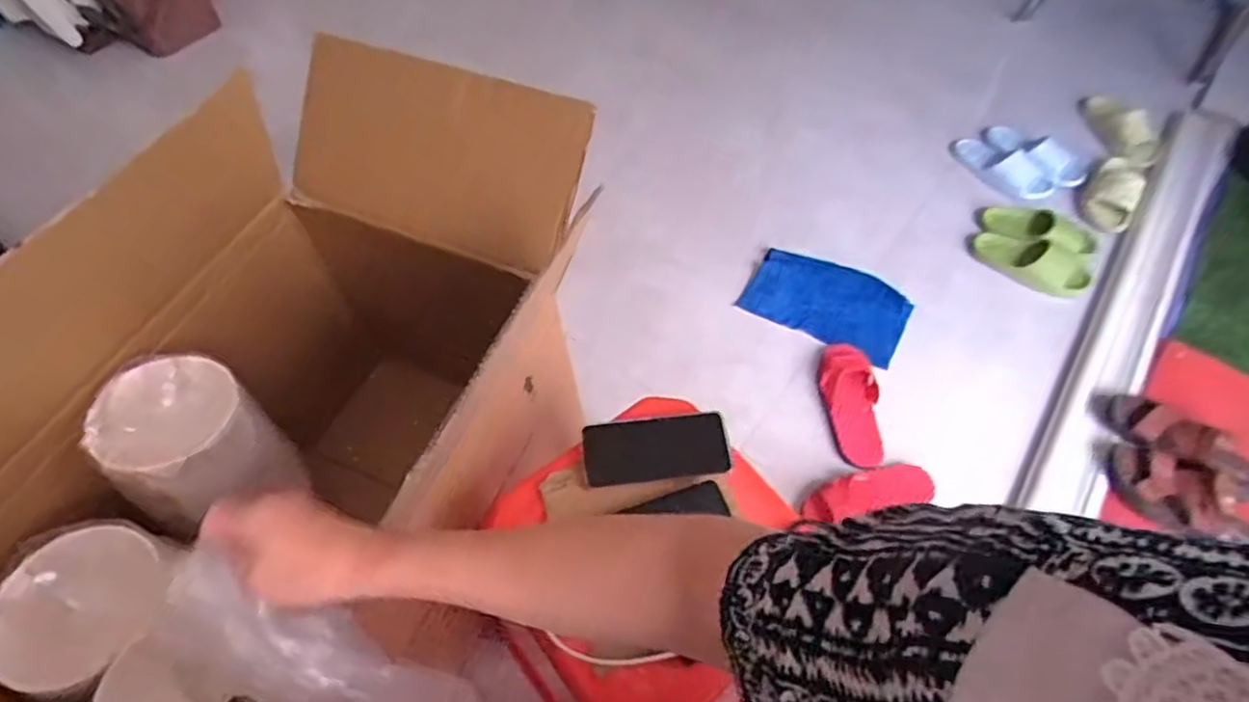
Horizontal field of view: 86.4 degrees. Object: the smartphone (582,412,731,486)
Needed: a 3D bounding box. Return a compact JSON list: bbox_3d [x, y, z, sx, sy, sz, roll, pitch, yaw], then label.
[{"bbox_3d":[0.037,0.109,0.747,0.160,0.011,0.074,-6,56,-4],"label":"smartphone"}]

